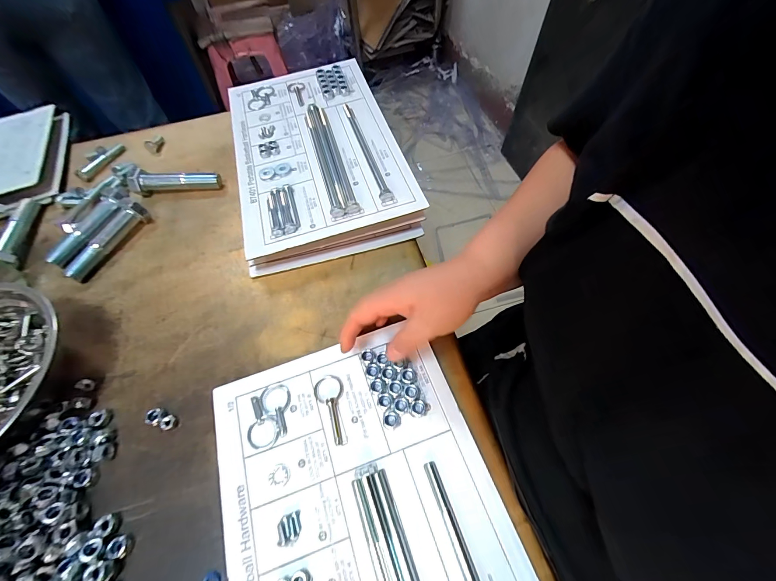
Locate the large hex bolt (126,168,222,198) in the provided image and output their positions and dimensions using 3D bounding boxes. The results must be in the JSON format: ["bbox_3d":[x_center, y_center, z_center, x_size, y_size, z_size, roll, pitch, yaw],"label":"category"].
[{"bbox_3d":[-0.312,-0.161,0.512,0.123,0.033,0.024,-4,58,1],"label":"large hex bolt"}]

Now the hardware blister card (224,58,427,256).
[{"bbox_3d":[-0.110,-0.222,0.506,0.224,0.021,0.369,-15,55,-5],"label":"hardware blister card"}]

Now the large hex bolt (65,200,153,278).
[{"bbox_3d":[-0.374,-0.068,0.461,0.027,0.035,0.119,25,62,17],"label":"large hex bolt"}]

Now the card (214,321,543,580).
[{"bbox_3d":[-0.010,0.215,0.274,0.227,0.016,0.366,-17,58,-8],"label":"card"}]

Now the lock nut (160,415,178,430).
[{"bbox_3d":[-0.216,0.130,0.343,0.013,0.008,0.014,-1,58,2],"label":"lock nut"}]

